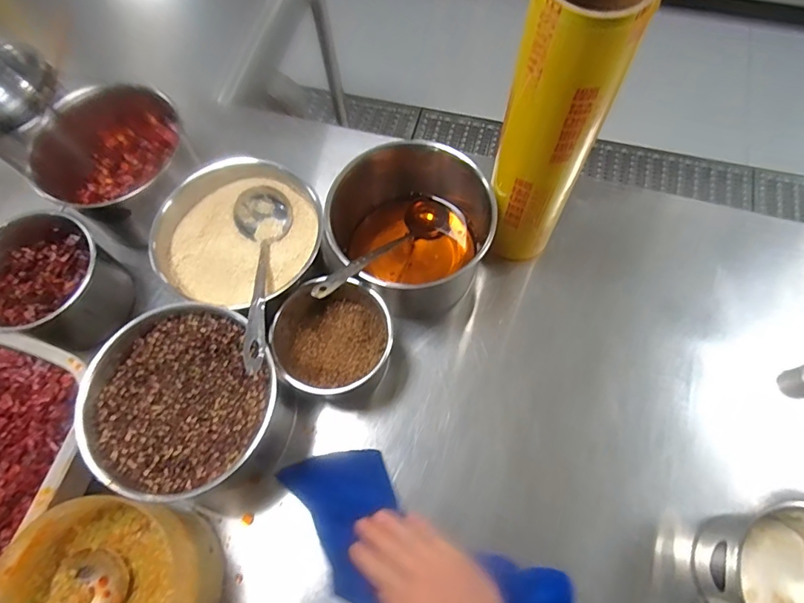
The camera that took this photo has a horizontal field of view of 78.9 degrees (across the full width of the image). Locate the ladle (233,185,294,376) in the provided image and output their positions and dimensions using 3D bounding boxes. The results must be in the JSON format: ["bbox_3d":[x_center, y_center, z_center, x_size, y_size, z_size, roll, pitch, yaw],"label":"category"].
[{"bbox_3d":[-0.163,-0.032,0.553,0.067,0.047,0.252,-8,51,-1],"label":"ladle"}]

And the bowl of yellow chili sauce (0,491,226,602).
[{"bbox_3d":[-0.283,0.287,0.474,0.172,0.097,0.177,-1,68,2],"label":"bowl of yellow chili sauce"}]

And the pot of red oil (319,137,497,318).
[{"bbox_3d":[0.007,-0.080,0.606,0.170,0.146,0.174,-1,68,2],"label":"pot of red oil"}]

